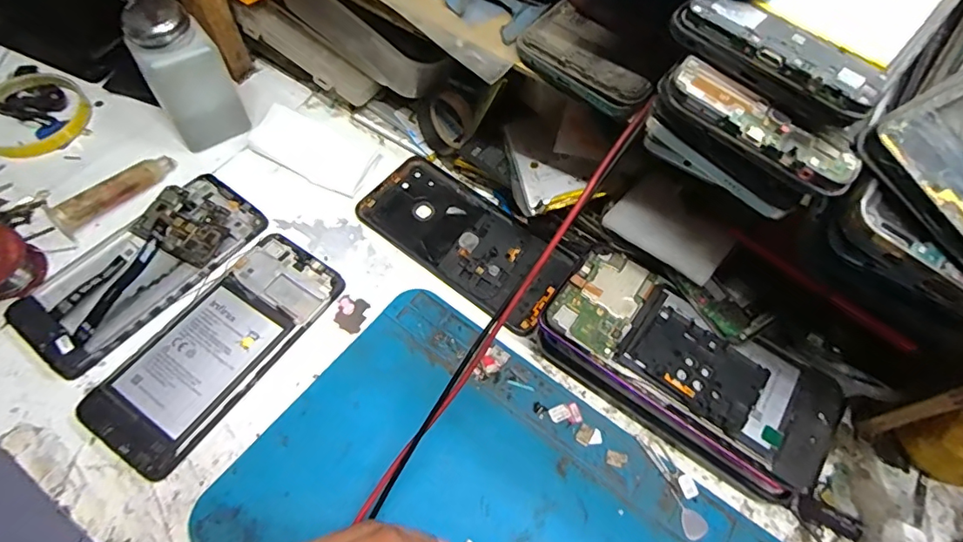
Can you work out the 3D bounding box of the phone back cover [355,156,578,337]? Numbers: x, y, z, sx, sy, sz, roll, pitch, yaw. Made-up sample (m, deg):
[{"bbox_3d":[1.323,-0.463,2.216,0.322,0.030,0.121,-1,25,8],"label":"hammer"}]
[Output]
[{"bbox_3d":[-0.012,-0.025,0.382,0.162,0.006,0.075,36,64,17],"label":"phone back cover"}]

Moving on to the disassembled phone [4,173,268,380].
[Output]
[{"bbox_3d":[-0.231,-0.008,0.344,0.075,0.028,0.157,34,63,15],"label":"disassembled phone"}]

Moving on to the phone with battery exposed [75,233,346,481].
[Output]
[{"bbox_3d":[-0.169,0.046,0.330,0.075,0.009,0.159,31,63,14],"label":"phone with battery exposed"}]

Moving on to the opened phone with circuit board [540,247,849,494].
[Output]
[{"bbox_3d":[0.119,0.048,0.291,0.162,0.009,0.069,34,64,16],"label":"opened phone with circuit board"}]

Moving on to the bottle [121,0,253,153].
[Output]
[{"bbox_3d":[-0.224,-0.150,0.389,0.056,0.101,0.045,-29,65,-18],"label":"bottle"}]

